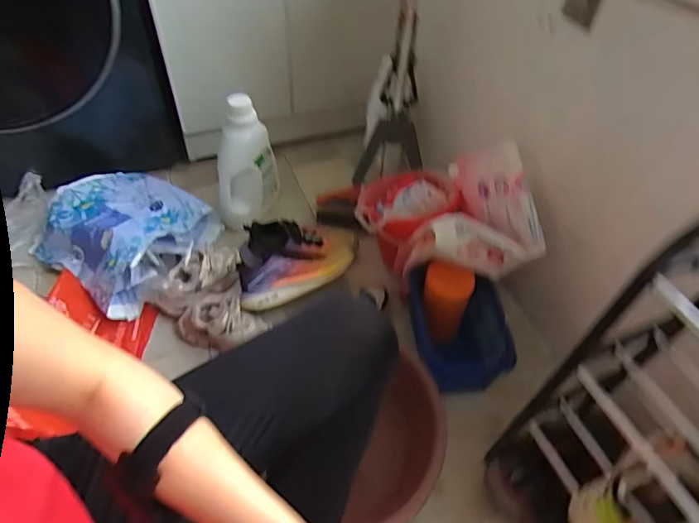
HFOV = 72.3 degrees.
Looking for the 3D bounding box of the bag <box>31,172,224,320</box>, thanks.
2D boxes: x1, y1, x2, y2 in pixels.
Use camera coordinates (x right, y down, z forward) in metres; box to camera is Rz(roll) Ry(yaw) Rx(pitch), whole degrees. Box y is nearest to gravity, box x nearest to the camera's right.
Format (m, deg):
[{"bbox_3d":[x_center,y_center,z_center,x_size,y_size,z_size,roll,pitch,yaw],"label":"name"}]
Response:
[{"bbox_3d":[-0.464,-0.090,1.006,0.350,0.115,0.262,33,55,22],"label":"bag"}]

